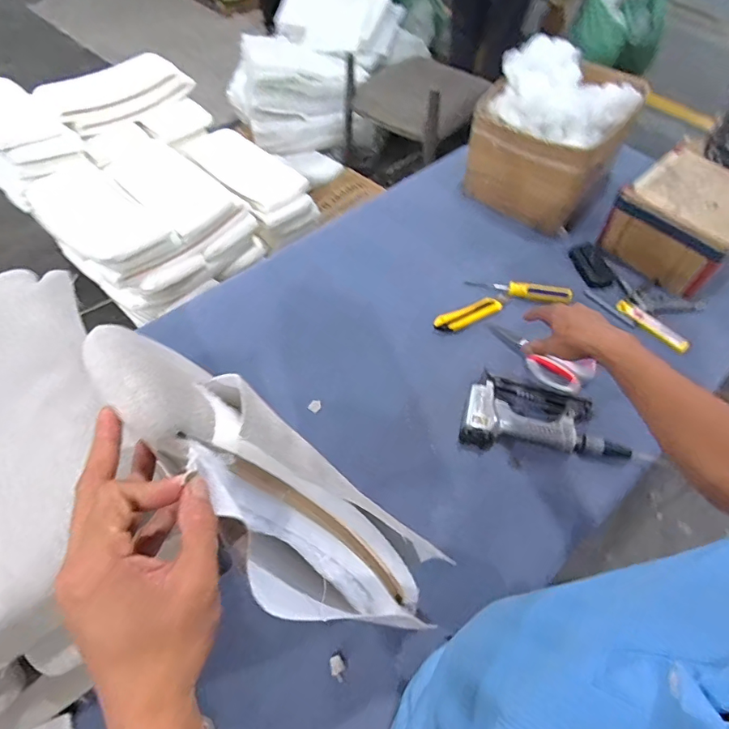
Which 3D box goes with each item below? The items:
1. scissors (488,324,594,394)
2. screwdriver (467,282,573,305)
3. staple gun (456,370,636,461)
[{"bbox_3d":[0.295,-0.015,0.828,0.185,0.025,0.087,35,62,29],"label":"scissors"},{"bbox_3d":[0.294,-0.146,0.905,0.189,0.021,0.028,13,56,9],"label":"screwdriver"},{"bbox_3d":[0.286,0.091,0.748,0.253,0.038,0.133,15,57,10],"label":"staple gun"}]

